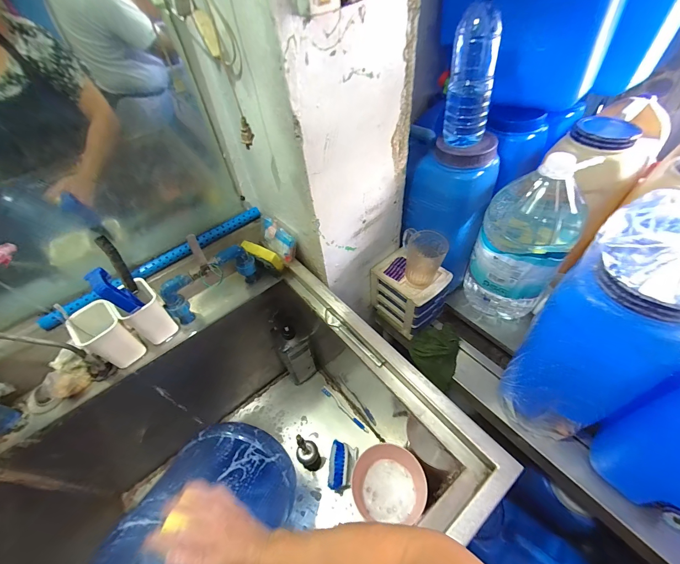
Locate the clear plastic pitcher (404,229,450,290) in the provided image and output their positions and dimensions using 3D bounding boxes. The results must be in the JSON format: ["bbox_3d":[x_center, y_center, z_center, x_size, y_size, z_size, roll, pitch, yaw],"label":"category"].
[{"bbox_3d":[0.199,-0.056,0.747,0.095,0.113,0.092,-3,50,4],"label":"clear plastic pitcher"}]

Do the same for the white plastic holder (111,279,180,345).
[{"bbox_3d":[-0.381,0.063,0.617,0.075,0.108,0.072,30,59,28],"label":"white plastic holder"}]

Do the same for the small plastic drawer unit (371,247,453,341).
[{"bbox_3d":[0.183,0.034,0.850,0.174,0.164,0.135,35,61,30],"label":"small plastic drawer unit"}]

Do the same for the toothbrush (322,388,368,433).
[{"bbox_3d":[0.012,0.369,0.901,0.017,0.020,0.177,-39,57,-24],"label":"toothbrush"}]

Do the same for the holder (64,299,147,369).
[{"bbox_3d":[-0.438,0.104,0.595,0.084,0.109,0.075,27,58,26],"label":"holder"}]

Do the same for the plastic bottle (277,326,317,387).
[{"bbox_3d":[-0.124,0.213,0.890,0.088,0.248,0.052,-22,51,-12],"label":"plastic bottle"}]

